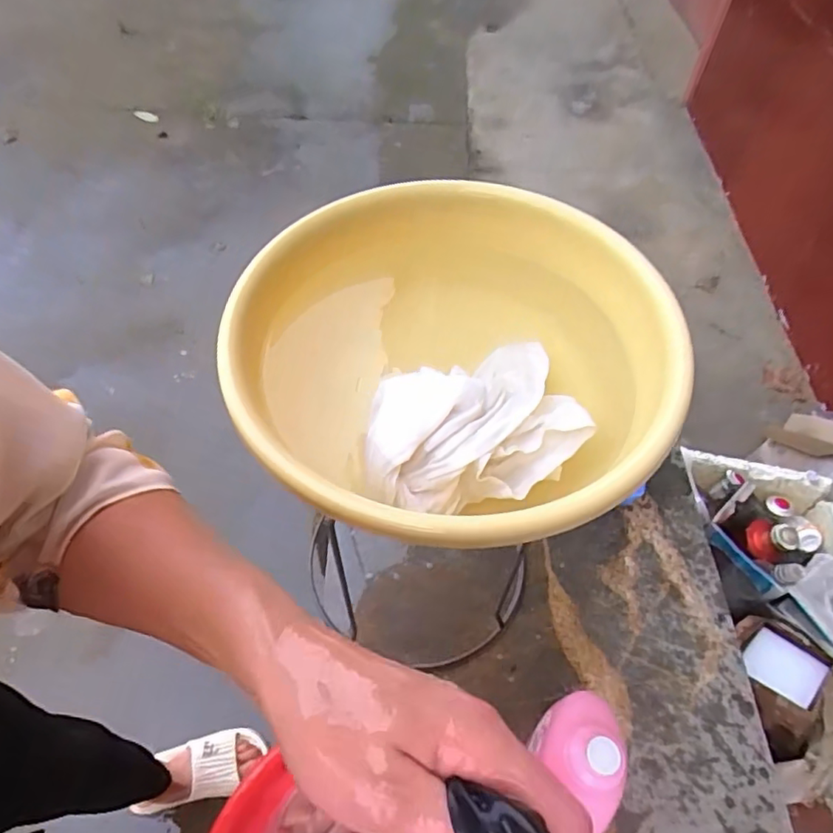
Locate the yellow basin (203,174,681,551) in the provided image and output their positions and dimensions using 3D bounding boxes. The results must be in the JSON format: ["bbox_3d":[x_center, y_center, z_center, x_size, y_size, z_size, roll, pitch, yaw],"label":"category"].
[{"bbox_3d":[0.039,-0.032,0.538,0.368,0.171,0.348,1,55,-2],"label":"yellow basin"}]

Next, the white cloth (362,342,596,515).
[{"bbox_3d":[0.044,0.006,0.490,0.194,0.049,0.129,-20,58,-16],"label":"white cloth"}]

